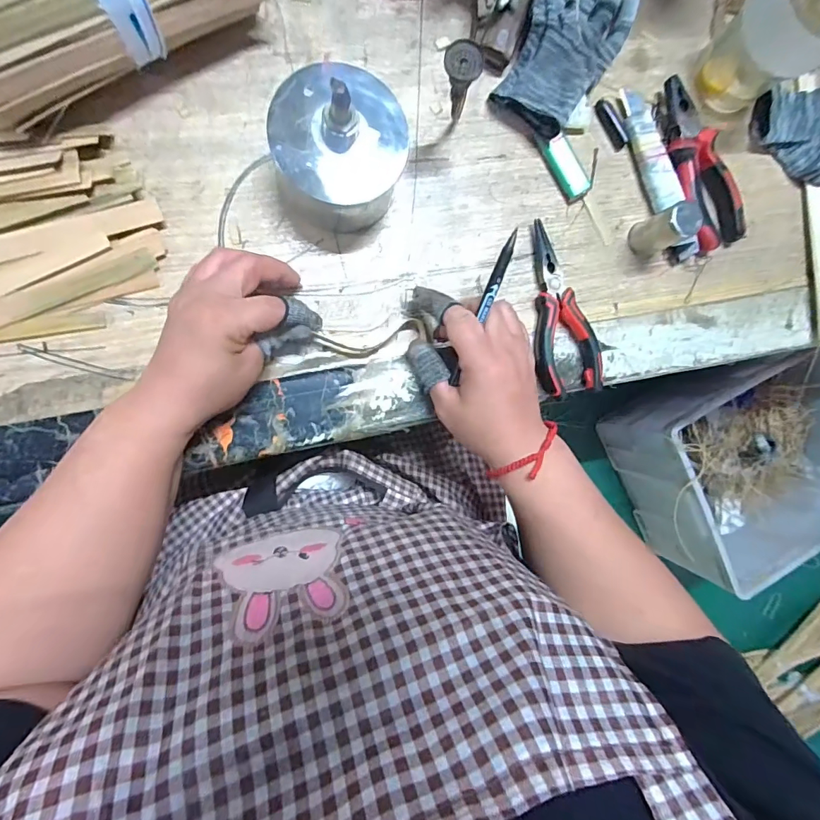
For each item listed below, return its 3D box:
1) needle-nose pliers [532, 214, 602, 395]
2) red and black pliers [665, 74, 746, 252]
[{"bbox_3d":[0.138,-0.091,0.402,0.053,0.016,0.150,-9,93,-10],"label":"needle-nose pliers"},{"bbox_3d":[0.269,-0.227,0.415,0.053,0.021,0.153,-27,95,-8],"label":"red and black pliers"}]

